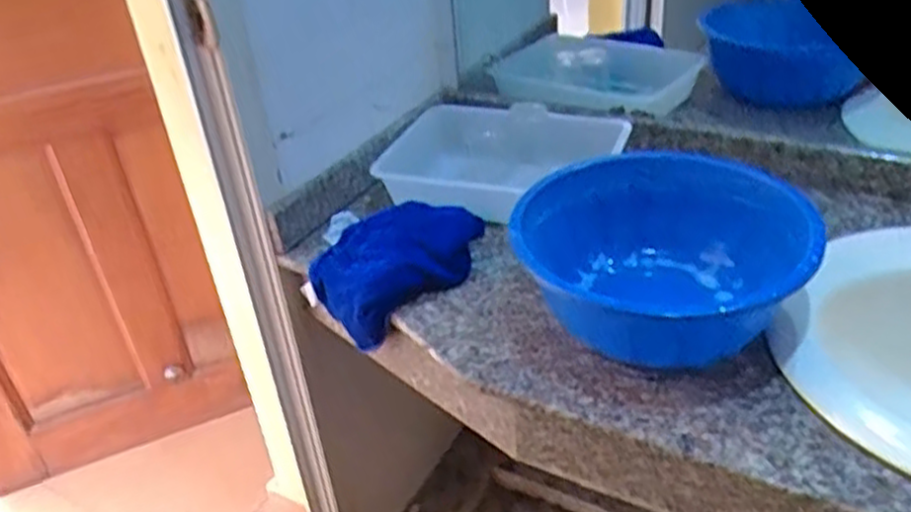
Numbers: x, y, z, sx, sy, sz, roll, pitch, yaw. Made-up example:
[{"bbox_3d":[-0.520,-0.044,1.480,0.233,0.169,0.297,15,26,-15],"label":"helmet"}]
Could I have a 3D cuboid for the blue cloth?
[{"bbox_3d":[-0.067,0.009,0.991,0.224,0.114,0.165,-20,36,-19],"label":"blue cloth"}]

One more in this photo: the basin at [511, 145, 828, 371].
[{"bbox_3d":[0.220,-0.005,0.865,0.291,0.129,0.291,-4,34,3],"label":"basin"}]

